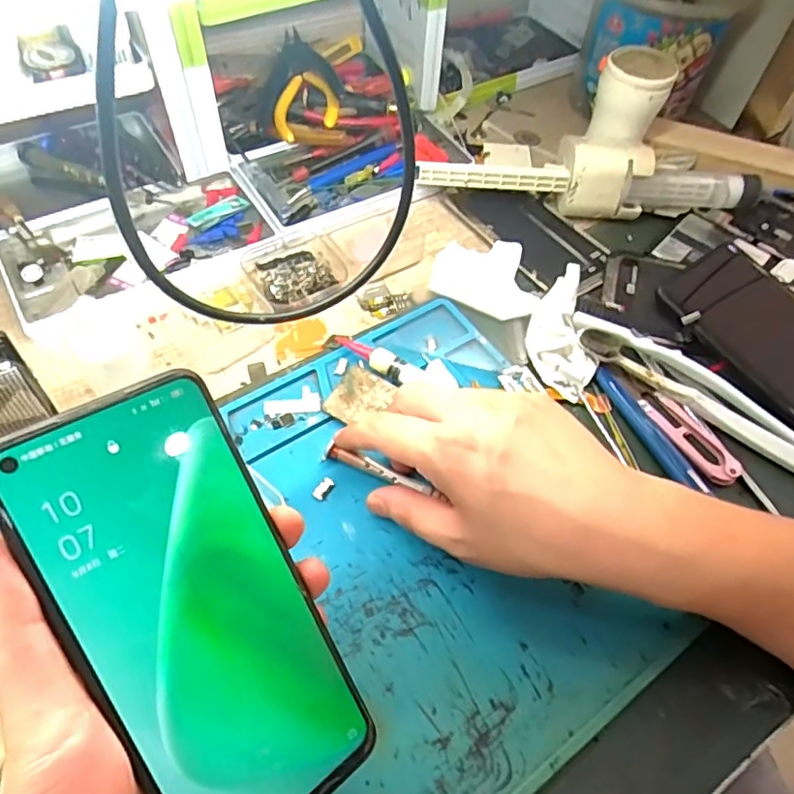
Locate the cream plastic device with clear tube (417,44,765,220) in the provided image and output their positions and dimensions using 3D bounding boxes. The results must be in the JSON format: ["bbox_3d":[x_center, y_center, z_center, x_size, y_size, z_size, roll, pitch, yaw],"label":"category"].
[{"bbox_3d":[0.149,-0.208,0.474,0.246,0.081,0.113,4,56,-2],"label":"cream plastic device with clear tube"}]

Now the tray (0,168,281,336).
[{"bbox_3d":[-0.185,-0.113,0.429,0.175,0.020,0.097,-27,63,-21],"label":"tray"}]

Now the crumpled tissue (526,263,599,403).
[{"bbox_3d":[0.108,-0.041,0.395,0.039,0.025,0.090,2,70,-4],"label":"crumpled tissue"}]

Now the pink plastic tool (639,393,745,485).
[{"bbox_3d":[0.176,0.023,0.357,0.024,0.007,0.067,-22,61,-18],"label":"pink plastic tool"}]

